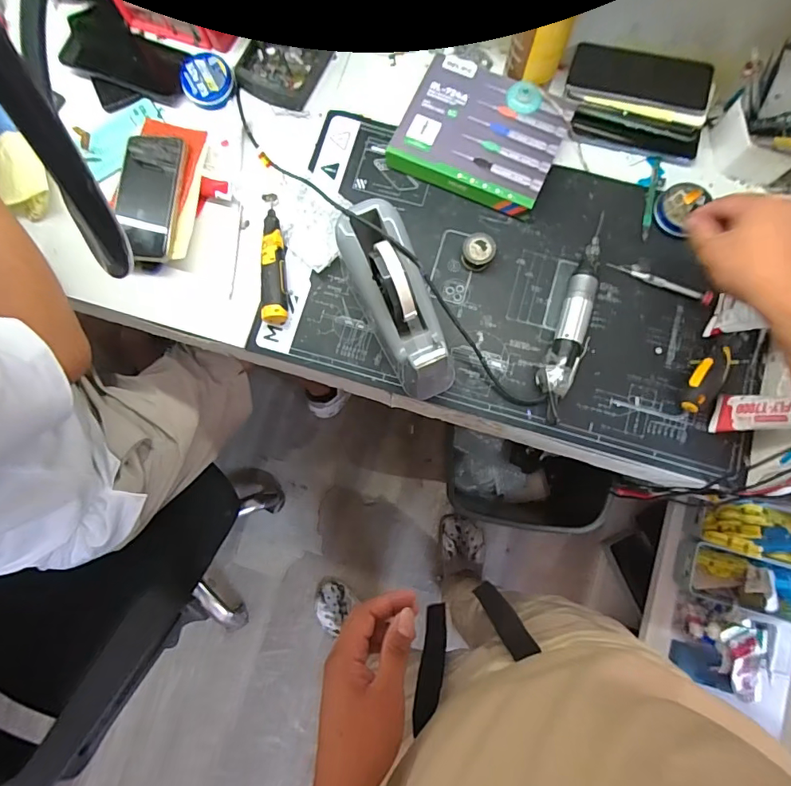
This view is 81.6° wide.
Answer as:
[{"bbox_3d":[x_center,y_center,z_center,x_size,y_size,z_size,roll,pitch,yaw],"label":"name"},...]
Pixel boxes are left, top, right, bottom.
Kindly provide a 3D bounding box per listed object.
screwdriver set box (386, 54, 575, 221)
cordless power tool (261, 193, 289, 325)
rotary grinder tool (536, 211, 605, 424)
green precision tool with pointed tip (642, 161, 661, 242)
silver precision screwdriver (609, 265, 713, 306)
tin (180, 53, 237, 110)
[{"bbox_3d":[0.106,-0.322,0.576,0.191,0.037,0.158,24,83,5],"label":"screwdriver set box"},{"bbox_3d":[-0.149,-0.168,0.560,0.028,0.027,0.165,-4,82,1],"label":"cordless power tool"},{"bbox_3d":[0.213,-0.091,0.541,0.045,0.034,0.255,21,83,5],"label":"rotary grinder tool"},{"bbox_3d":[0.320,-0.242,0.574,0.011,0.004,0.108,13,82,3],"label":"green precision tool with pointed tip"},{"bbox_3d":[0.319,-0.135,0.554,0.123,0.012,0.012,24,83,5],"label":"silver precision screwdriver"},{"bbox_3d":[-0.241,-0.404,0.595,0.065,0.016,0.070,0,82,2],"label":"tin"}]

